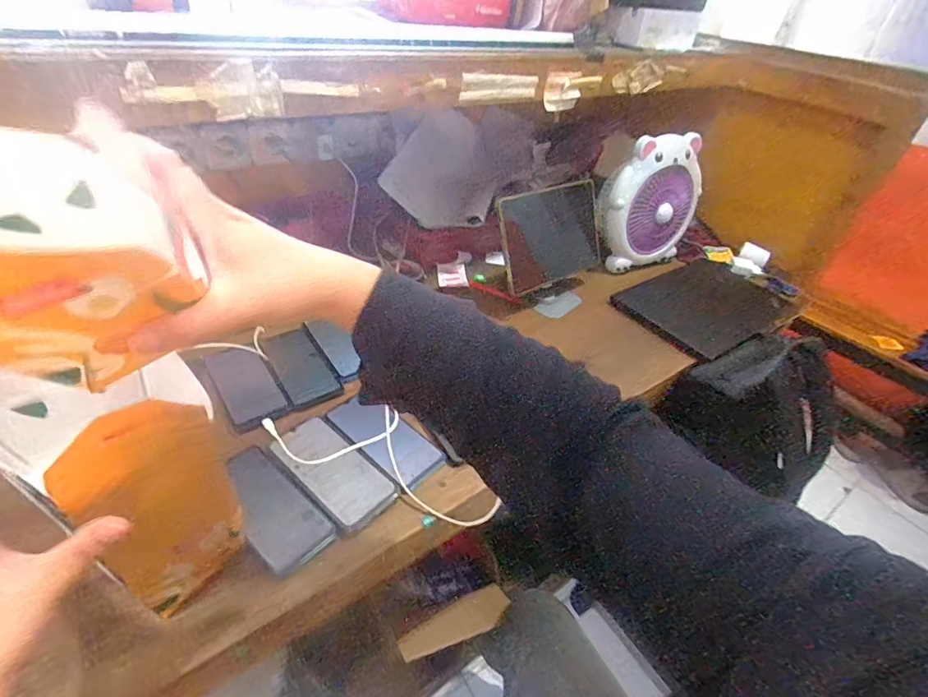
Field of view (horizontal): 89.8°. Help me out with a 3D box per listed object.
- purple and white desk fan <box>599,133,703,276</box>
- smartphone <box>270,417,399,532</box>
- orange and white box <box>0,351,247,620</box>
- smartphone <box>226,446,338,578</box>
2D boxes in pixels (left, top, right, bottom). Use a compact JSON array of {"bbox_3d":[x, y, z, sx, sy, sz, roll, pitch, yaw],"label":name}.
[{"bbox_3d":[0.401,-0.315,1.005,0.204,0.258,0.095,-14,43,-24],"label":"purple and white desk fan"},{"bbox_3d":[-0.160,0.144,0.568,0.161,0.009,0.074,32,45,28],"label":"smartphone"},{"bbox_3d":[-0.275,0.110,0.391,0.114,0.255,0.099,25,42,22],"label":"orange and white box"},{"bbox_3d":[-0.219,0.176,0.522,0.158,0.006,0.070,37,51,23],"label":"smartphone"}]

